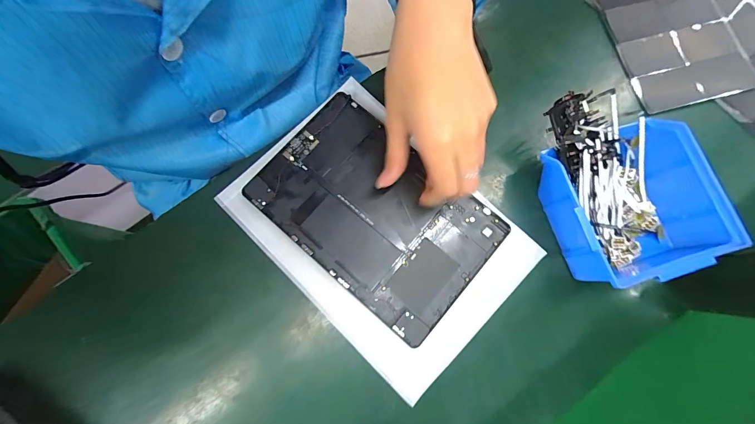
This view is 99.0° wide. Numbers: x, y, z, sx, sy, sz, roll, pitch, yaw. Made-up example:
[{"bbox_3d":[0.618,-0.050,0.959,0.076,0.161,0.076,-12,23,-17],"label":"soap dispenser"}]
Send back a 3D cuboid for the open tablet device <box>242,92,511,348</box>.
[{"bbox_3d":[-0.005,-0.001,0.337,0.235,0.012,0.154,41,82,5],"label":"open tablet device"}]

